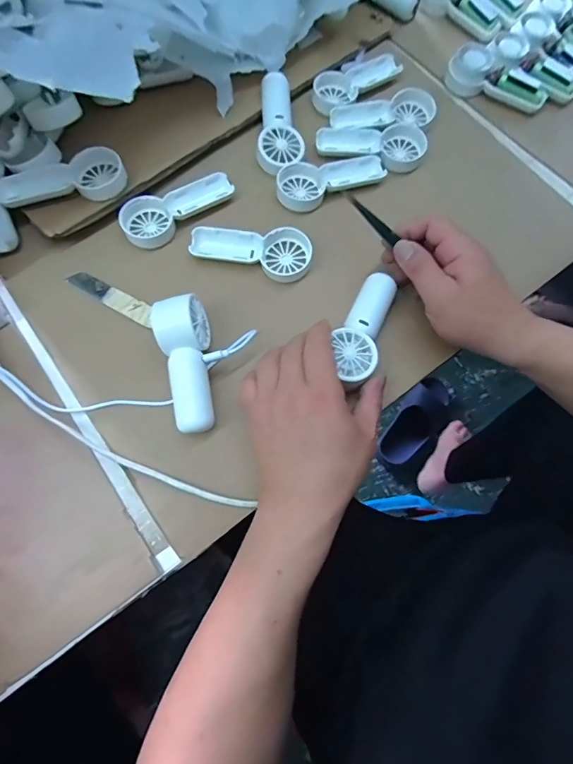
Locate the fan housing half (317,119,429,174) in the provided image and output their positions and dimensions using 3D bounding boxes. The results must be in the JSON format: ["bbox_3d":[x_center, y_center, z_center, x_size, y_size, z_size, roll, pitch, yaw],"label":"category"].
[{"bbox_3d":[0.088,-0.246,0.437,0.111,0.019,0.052,-4,74,-3],"label":"fan housing half"}]

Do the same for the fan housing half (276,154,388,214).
[{"bbox_3d":[0.044,-0.208,0.417,0.113,0.013,0.047,-24,75,-8],"label":"fan housing half"}]

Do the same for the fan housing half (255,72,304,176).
[{"bbox_3d":[-0.007,-0.265,0.427,0.045,0.017,0.109,0,73,-1],"label":"fan housing half"}]

